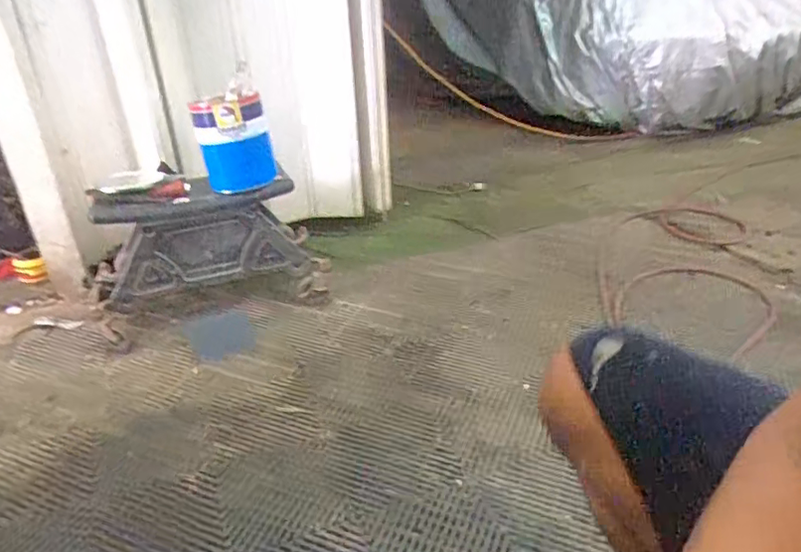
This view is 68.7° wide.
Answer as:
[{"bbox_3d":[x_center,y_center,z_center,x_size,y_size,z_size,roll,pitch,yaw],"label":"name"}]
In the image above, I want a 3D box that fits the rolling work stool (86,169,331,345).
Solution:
[{"bbox_3d":[-0.509,-0.103,1.483,0.528,0.310,0.349,-16,31,-23],"label":"rolling work stool"}]

